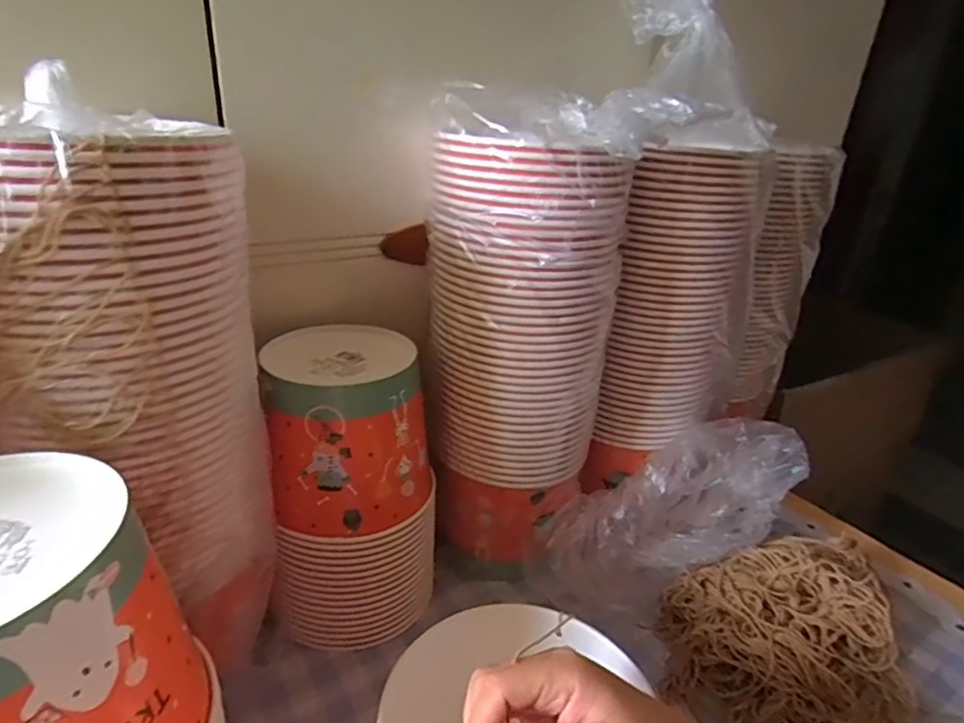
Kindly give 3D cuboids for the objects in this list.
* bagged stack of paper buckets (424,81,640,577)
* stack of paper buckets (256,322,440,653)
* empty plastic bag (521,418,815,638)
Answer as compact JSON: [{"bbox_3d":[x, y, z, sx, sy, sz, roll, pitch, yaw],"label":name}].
[{"bbox_3d":[0.032,-0.012,0.539,0.149,0.407,0.140,-12,30,-30],"label":"bagged stack of paper buckets"},{"bbox_3d":[-0.113,0.111,0.535,0.145,0.249,0.144,-4,26,-16],"label":"stack of paper buckets"},{"bbox_3d":[0.186,0.159,0.578,0.280,0.132,0.095,-32,30,1],"label":"empty plastic bag"}]

